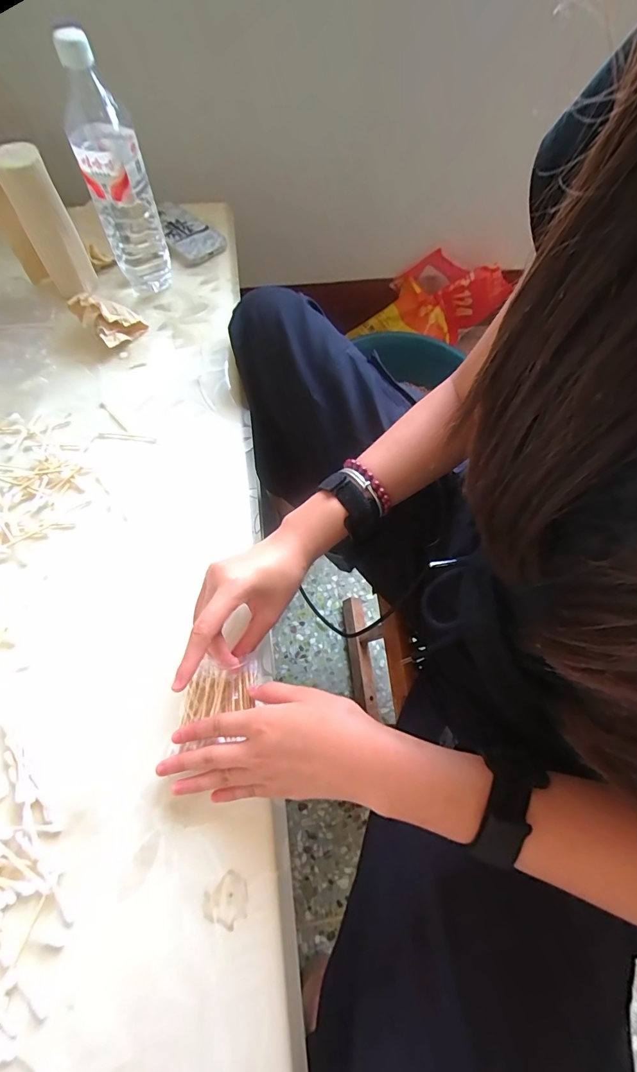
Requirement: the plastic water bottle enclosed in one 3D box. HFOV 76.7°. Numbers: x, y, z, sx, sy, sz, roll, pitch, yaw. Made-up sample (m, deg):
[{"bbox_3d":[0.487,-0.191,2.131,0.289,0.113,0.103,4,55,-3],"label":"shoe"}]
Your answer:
[{"bbox_3d":[-0.215,-0.376,0.434,0.063,0.219,0.054,-14,67,-10],"label":"plastic water bottle"}]

